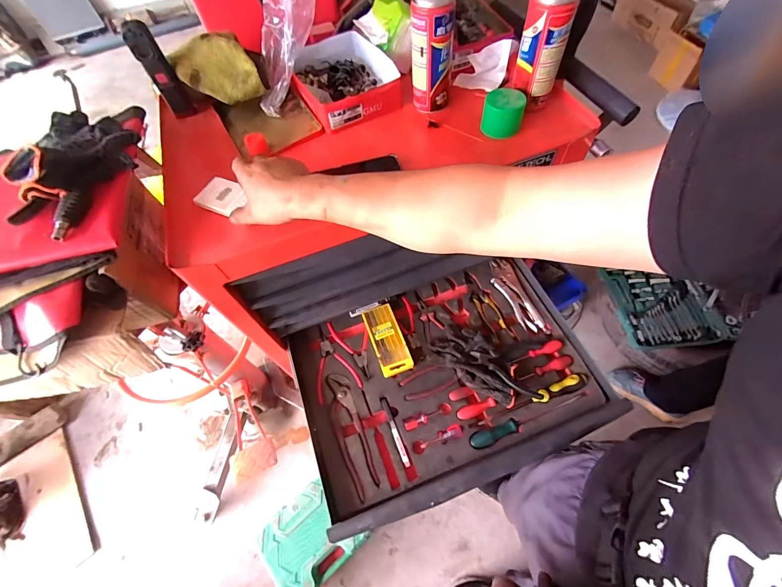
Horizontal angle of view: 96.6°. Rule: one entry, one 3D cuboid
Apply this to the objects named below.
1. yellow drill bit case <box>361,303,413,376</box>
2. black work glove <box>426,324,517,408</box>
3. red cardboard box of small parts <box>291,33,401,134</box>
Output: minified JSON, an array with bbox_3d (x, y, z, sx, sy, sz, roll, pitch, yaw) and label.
[{"bbox_3d":[-0.009,0.099,0.761,0.066,0.012,0.156,-19,61,-6],"label":"yellow drill bit case"},{"bbox_3d":[0.177,0.135,0.719,0.187,0.033,0.109,29,67,19],"label":"black work glove"},{"bbox_3d":[-0.088,-0.395,0.641,0.166,0.043,0.229,-21,62,-7],"label":"red cardboard box of small parts"}]

